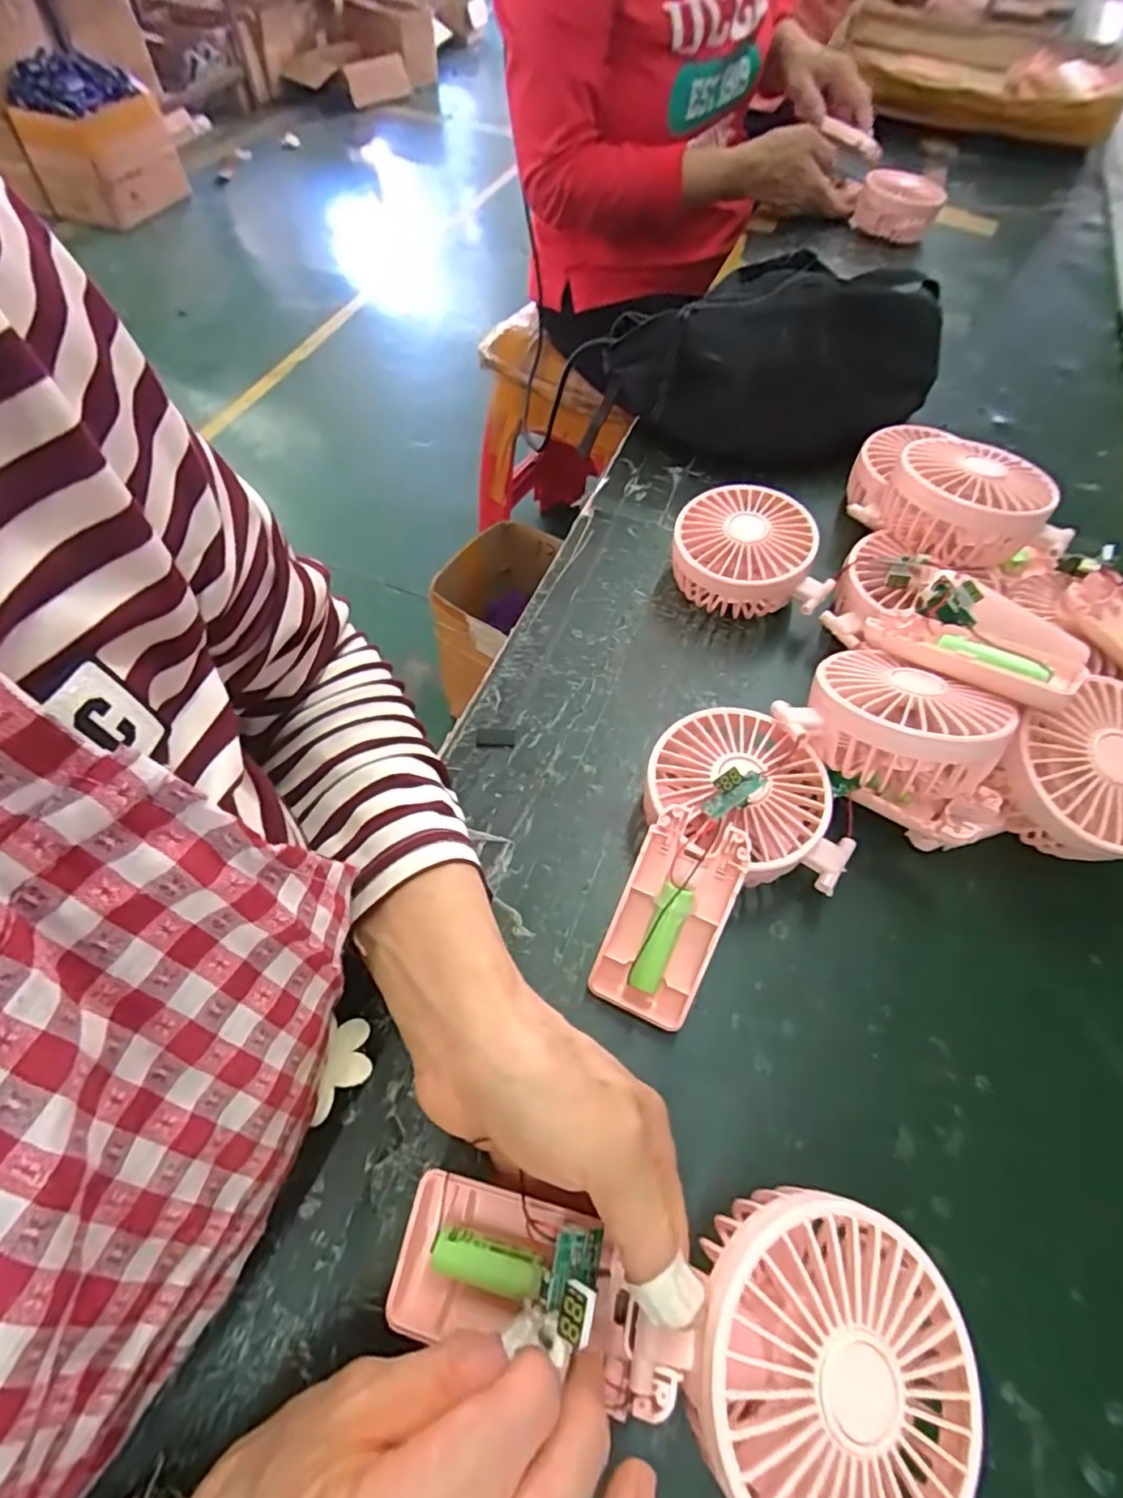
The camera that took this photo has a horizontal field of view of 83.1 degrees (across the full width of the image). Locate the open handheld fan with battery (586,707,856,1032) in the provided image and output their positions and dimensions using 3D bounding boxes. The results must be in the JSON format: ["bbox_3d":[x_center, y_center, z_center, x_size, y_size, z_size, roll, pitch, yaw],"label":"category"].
[{"bbox_3d":[0.076,0.052,0.302,0.103,0.063,0.157,29,63,16],"label":"open handheld fan with battery"}]

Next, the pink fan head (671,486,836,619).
[{"bbox_3d":[0.122,-0.128,0.422,0.099,0.050,0.086,5,59,2],"label":"pink fan head"}]

